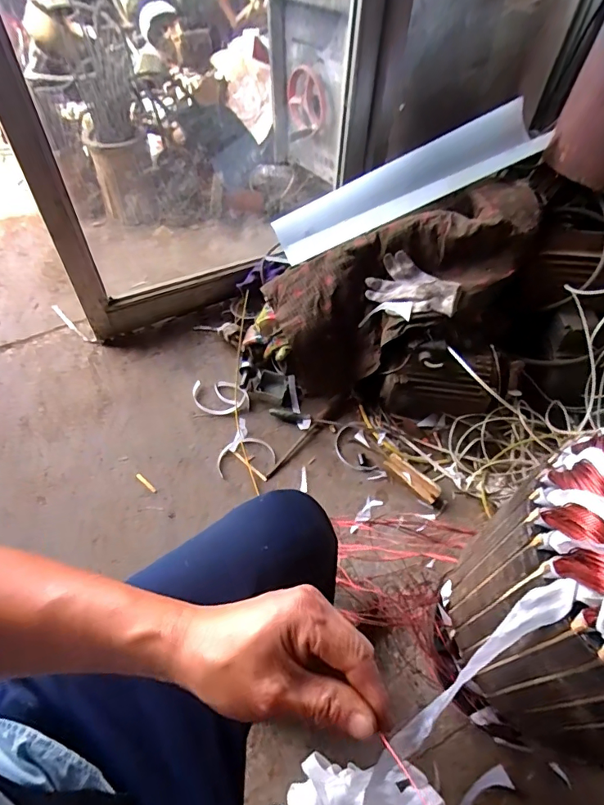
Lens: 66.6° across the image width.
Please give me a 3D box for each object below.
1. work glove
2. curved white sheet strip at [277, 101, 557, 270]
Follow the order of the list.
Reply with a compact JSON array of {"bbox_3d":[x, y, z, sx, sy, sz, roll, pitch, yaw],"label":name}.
[{"bbox_3d":[0.234,-0.241,0.987,0.191,0.062,0.121,31,57,20],"label":"work glove"},{"bbox_3d":[0.245,-0.499,1.081,0.639,0.074,0.136,-23,55,8],"label":"curved white sheet strip"}]

